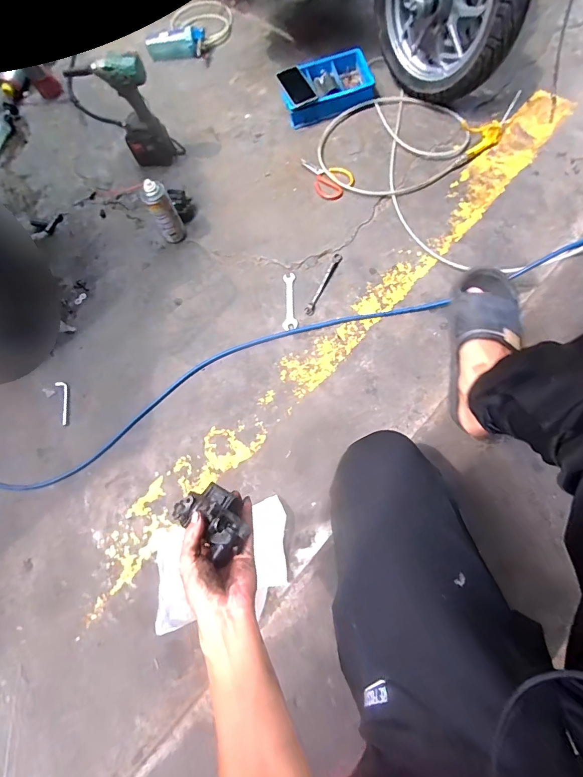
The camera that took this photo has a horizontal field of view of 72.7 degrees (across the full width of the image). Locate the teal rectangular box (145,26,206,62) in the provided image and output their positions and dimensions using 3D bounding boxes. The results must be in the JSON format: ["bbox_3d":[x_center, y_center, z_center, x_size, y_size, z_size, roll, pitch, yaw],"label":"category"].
[{"bbox_3d":[-0.378,-1.137,1.309,0.197,0.068,0.081,-11,73,1],"label":"teal rectangular box"}]

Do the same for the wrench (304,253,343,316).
[{"bbox_3d":[0.085,-0.276,1.039,0.023,0.013,0.192,26,76,11],"label":"wrench"}]

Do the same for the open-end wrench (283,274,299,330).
[{"bbox_3d":[-0.003,-0.228,1.038,0.037,0.005,0.163,-1,72,3],"label":"open-end wrench"}]

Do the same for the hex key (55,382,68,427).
[{"bbox_3d":[-0.587,0.038,1.019,0.028,0.004,0.119,-14,72,-1],"label":"hex key"}]

